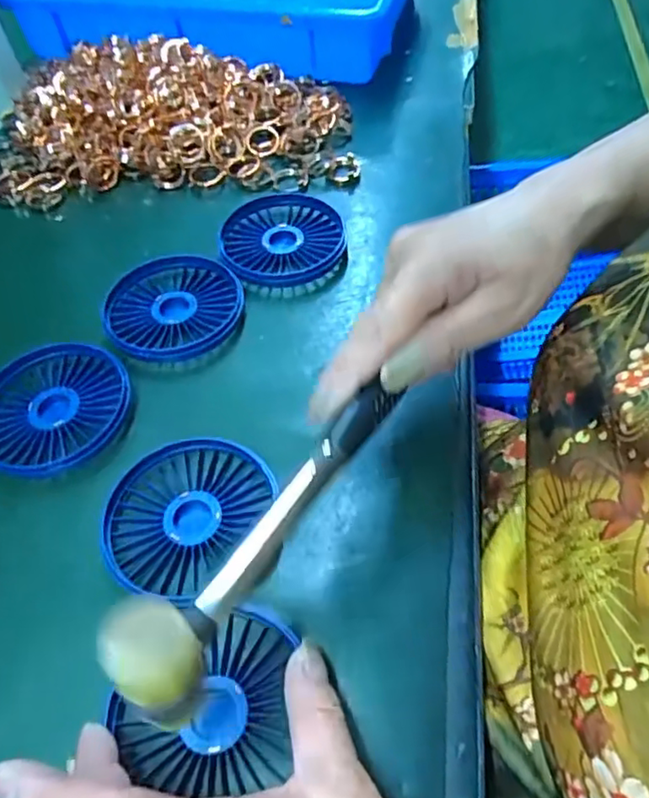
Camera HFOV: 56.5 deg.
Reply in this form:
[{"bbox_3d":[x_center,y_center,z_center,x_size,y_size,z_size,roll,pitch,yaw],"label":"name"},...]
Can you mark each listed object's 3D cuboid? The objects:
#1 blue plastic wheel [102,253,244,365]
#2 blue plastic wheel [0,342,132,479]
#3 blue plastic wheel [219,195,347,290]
[{"bbox_3d":[-0.095,-0.057,0.384,0.084,0.015,0.085,-1,56,1],"label":"blue plastic wheel"},{"bbox_3d":[-0.155,0.004,0.343,0.086,0.008,0.084,-1,56,1],"label":"blue plastic wheel"},{"bbox_3d":[-0.029,-0.110,0.420,0.081,0.013,0.085,-1,56,1],"label":"blue plastic wheel"}]

